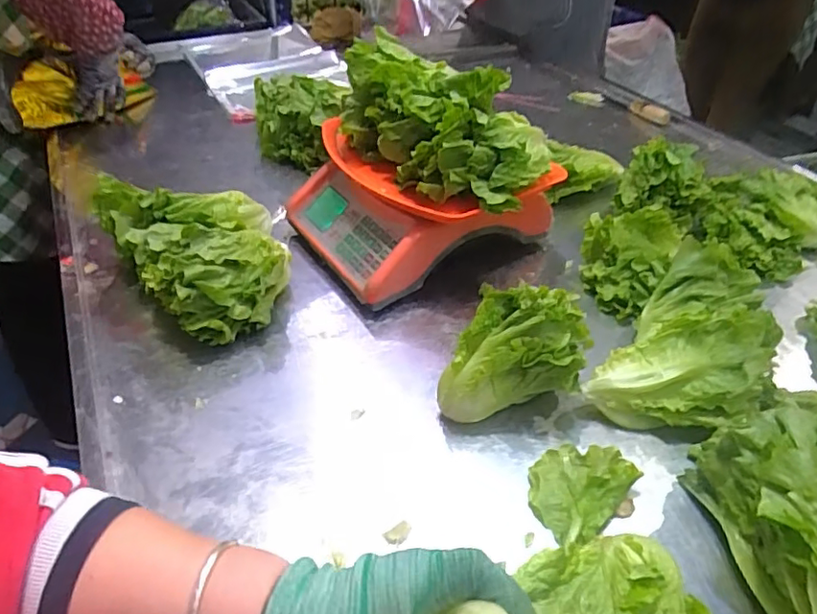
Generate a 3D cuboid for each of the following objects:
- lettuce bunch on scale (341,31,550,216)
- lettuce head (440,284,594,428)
[{"bbox_3d":[0.025,-0.224,0.683,0.272,0.113,0.130,28,48,29],"label":"lettuce bunch on scale"},{"bbox_3d":[0.104,0.049,0.568,0.146,0.119,0.080,-2,40,-3],"label":"lettuce head"}]

